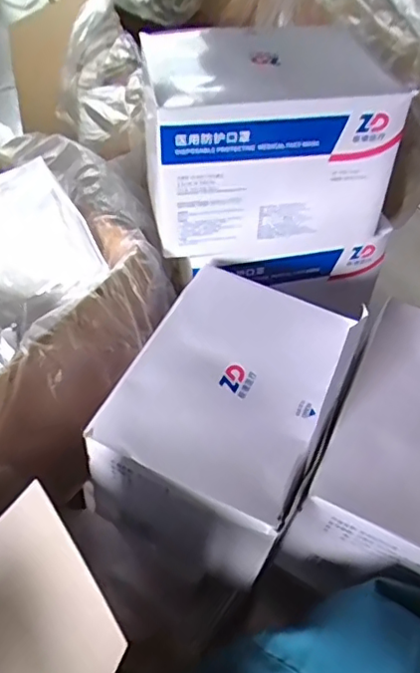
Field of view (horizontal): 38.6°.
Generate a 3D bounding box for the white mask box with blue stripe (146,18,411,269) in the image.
[{"bbox_3d":[0.065,-0.230,0.701,0.260,0.203,0.185,-4,51,-6],"label":"white mask box with blue stripe"}]

